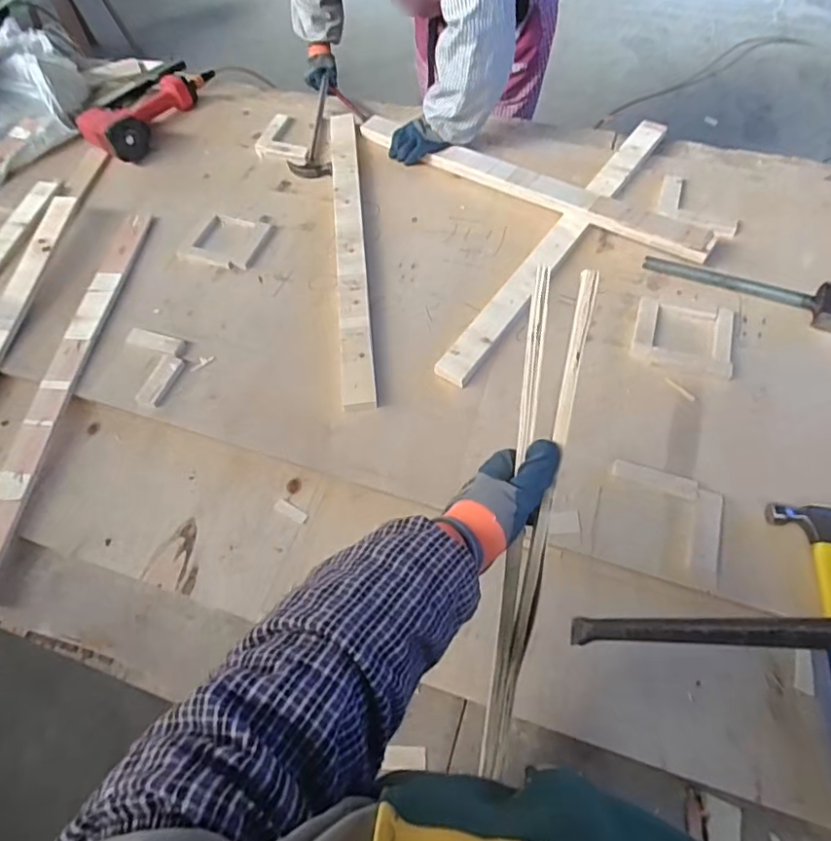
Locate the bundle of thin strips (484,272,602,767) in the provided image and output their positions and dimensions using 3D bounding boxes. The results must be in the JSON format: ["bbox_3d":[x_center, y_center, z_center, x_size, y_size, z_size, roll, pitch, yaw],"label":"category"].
[{"bbox_3d":[0.096,0.110,0.486,0.045,0.025,0.471,5,103,-1],"label":"bundle of thin strips"}]

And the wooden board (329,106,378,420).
[{"bbox_3d":[-0.122,-0.340,1.023,0.054,0.019,0.727,-7,60,0],"label":"wooden board"}]

